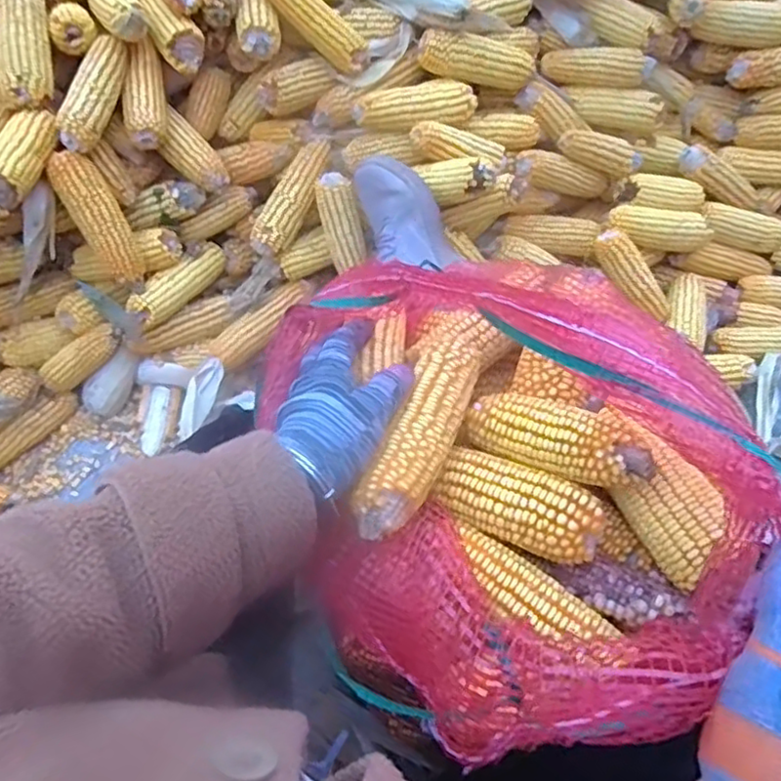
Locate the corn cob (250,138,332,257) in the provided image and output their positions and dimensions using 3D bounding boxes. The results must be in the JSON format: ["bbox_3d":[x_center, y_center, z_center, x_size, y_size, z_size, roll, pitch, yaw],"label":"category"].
[{"bbox_3d":[-0.126,-0.255,0.861,0.049,0.040,0.167,30,94,17],"label":"corn cob"}]

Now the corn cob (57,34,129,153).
[{"bbox_3d":[-0.338,-0.339,0.743,0.040,0.039,0.140,16,80,9],"label":"corn cob"}]

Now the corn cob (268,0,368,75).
[{"bbox_3d":[-0.095,-0.464,0.807,0.157,0.042,0.041,37,60,-19],"label":"corn cob"}]

